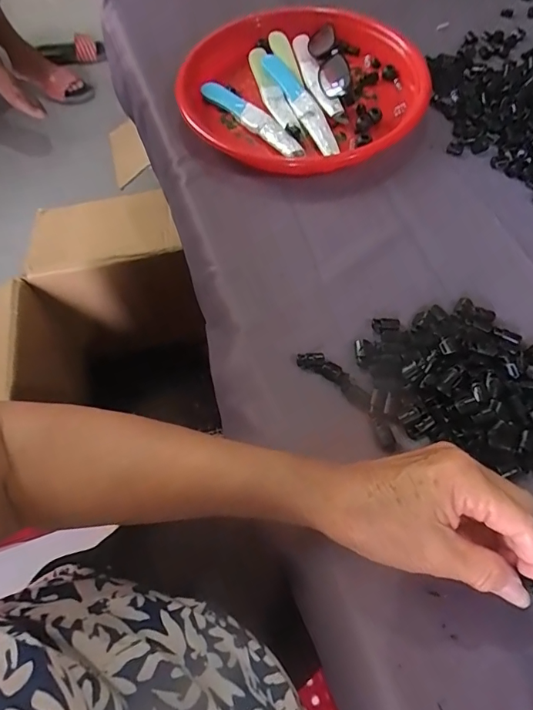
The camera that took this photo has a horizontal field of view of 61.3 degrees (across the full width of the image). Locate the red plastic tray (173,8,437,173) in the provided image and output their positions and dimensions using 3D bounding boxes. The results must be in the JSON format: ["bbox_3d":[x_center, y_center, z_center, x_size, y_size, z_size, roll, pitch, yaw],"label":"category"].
[{"bbox_3d":[0.037,-0.285,0.470,0.254,0.036,0.236,-16,63,-6],"label":"red plastic tray"}]

